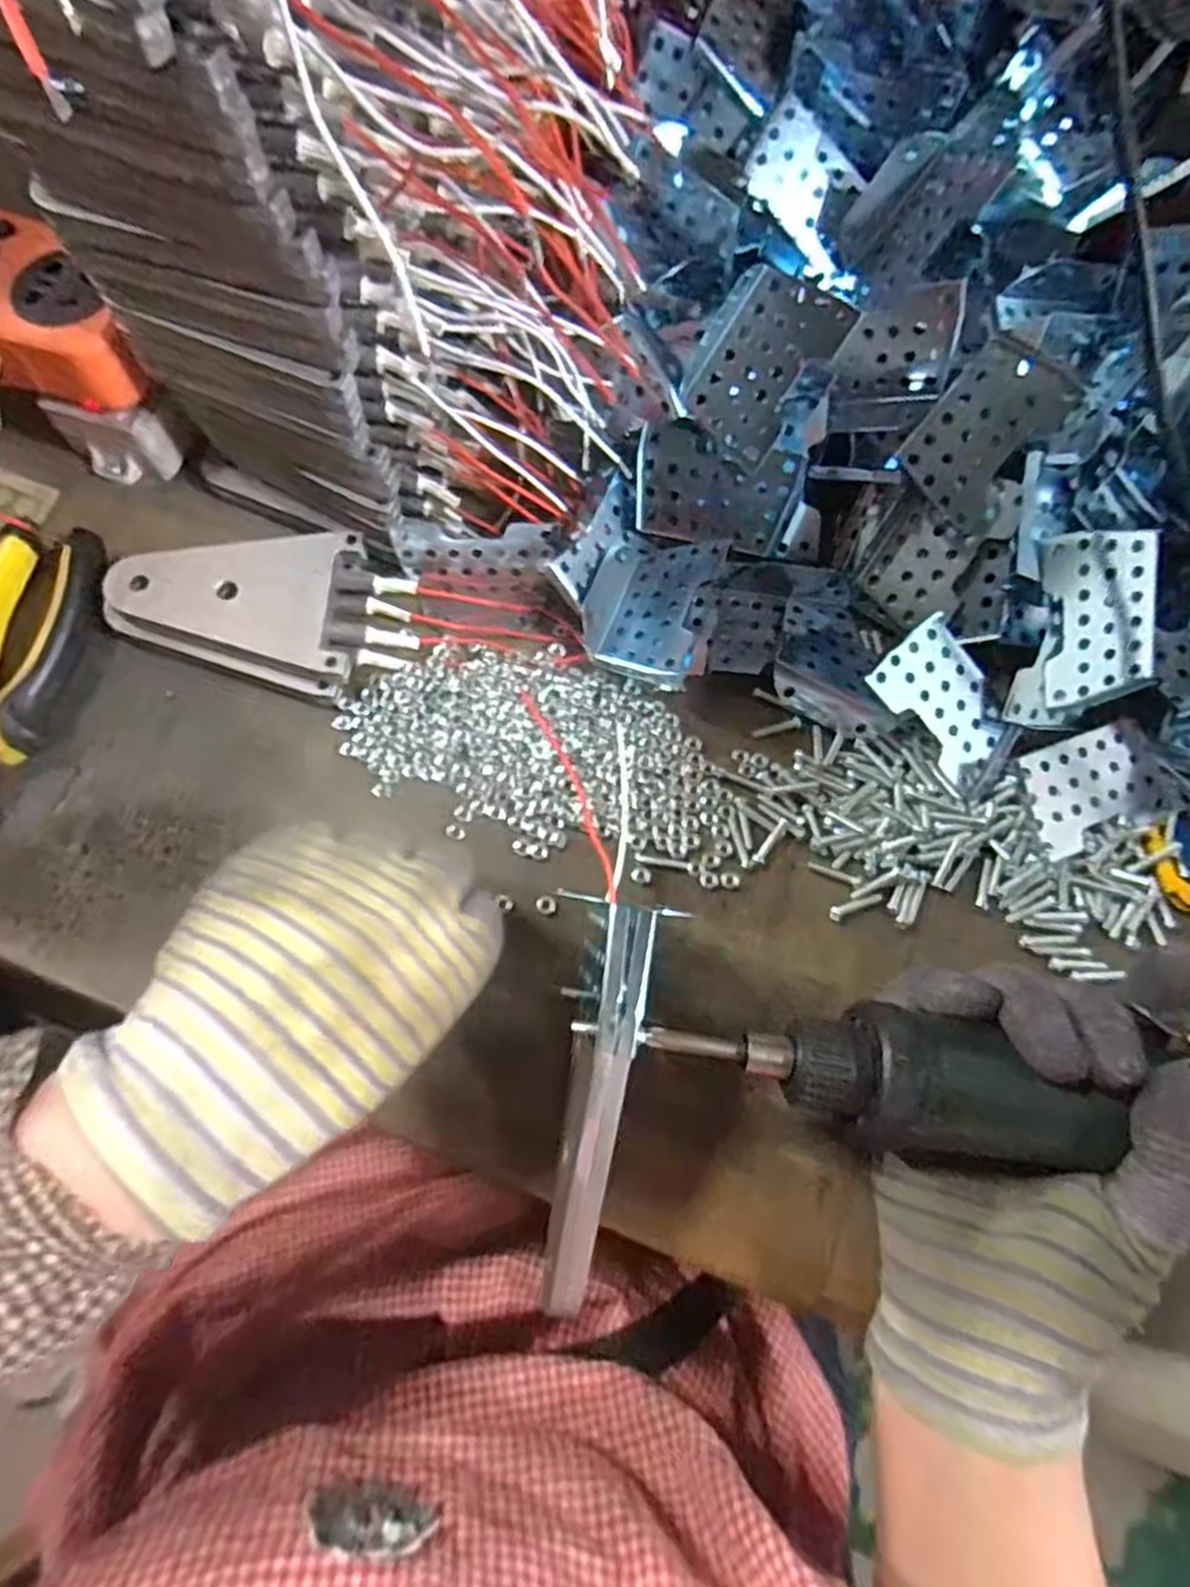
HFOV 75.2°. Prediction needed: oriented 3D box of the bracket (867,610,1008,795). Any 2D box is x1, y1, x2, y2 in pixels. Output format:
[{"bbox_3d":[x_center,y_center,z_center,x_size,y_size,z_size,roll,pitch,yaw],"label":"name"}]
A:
[{"bbox_3d":[0.145,-0.036,0.321,0.042,0.011,0.065,-43,102,-10],"label":"bracket"}]

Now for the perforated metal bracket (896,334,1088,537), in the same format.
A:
[{"bbox_3d":[0.157,-0.143,0.309,0.046,0.008,0.063,38,106,-1],"label":"perforated metal bracket"}]

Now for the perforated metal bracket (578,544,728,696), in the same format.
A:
[{"bbox_3d":[0.023,-0.080,0.332,0.049,0.017,0.069,19,72,4],"label":"perforated metal bracket"}]

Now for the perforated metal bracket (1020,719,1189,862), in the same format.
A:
[{"bbox_3d":[0.207,-0.003,0.321,0.067,0.012,0.042,-21,73,-9],"label":"perforated metal bracket"}]

